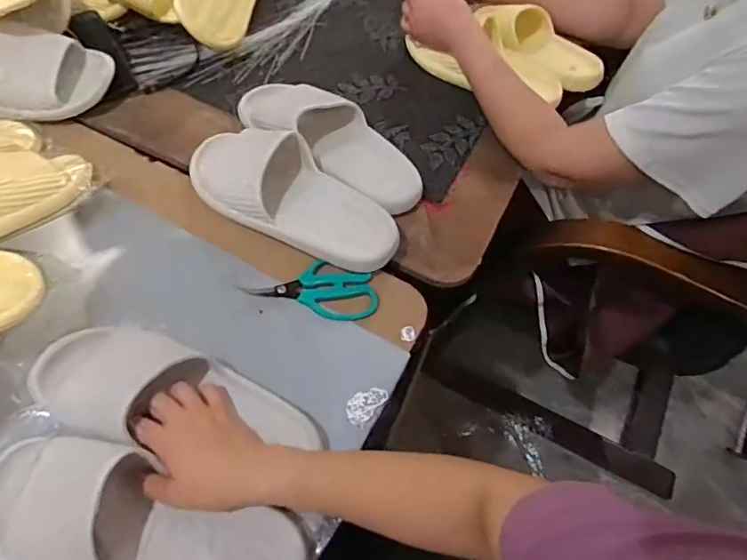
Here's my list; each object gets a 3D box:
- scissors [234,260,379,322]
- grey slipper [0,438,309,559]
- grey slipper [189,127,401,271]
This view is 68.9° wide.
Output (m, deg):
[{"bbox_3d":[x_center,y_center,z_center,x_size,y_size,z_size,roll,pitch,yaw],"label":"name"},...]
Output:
[{"bbox_3d":[-0.064,0.006,0.594,0.139,0.011,0.058,13,59,3],"label":"scissors"},{"bbox_3d":[-0.191,0.200,0.440,0.271,0.059,0.099,18,59,0],"label":"grey slipper"},{"bbox_3d":[-0.097,-0.101,0.626,0.274,0.067,0.106,26,60,11],"label":"grey slipper"}]

